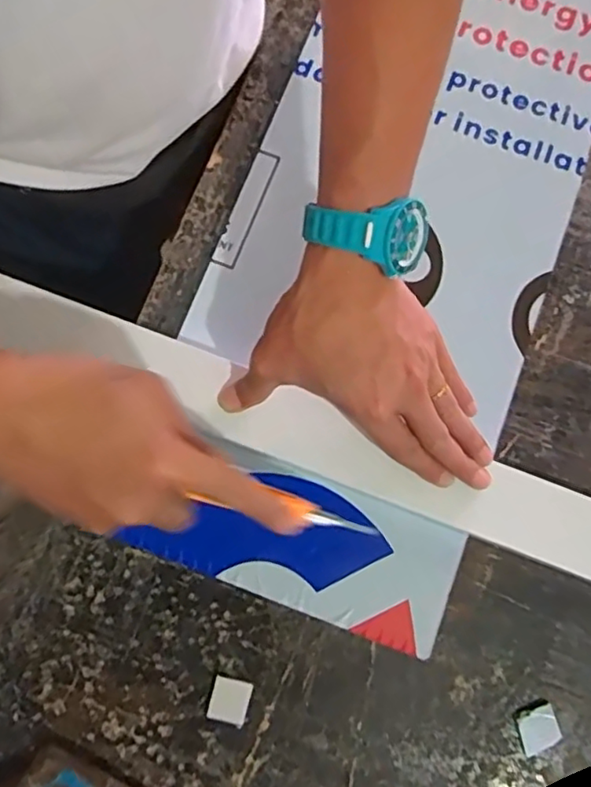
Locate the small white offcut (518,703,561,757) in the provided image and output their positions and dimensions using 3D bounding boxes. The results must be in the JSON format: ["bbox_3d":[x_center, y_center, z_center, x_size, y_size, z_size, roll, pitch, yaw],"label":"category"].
[{"bbox_3d":[0.162,0.224,0.410,0.029,0.004,0.024,-28,81,-6],"label":"small white offcut"}]

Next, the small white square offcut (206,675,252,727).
[{"bbox_3d":[-0.044,0.205,0.411,0.025,0.004,0.027,14,79,2],"label":"small white square offcut"}]

